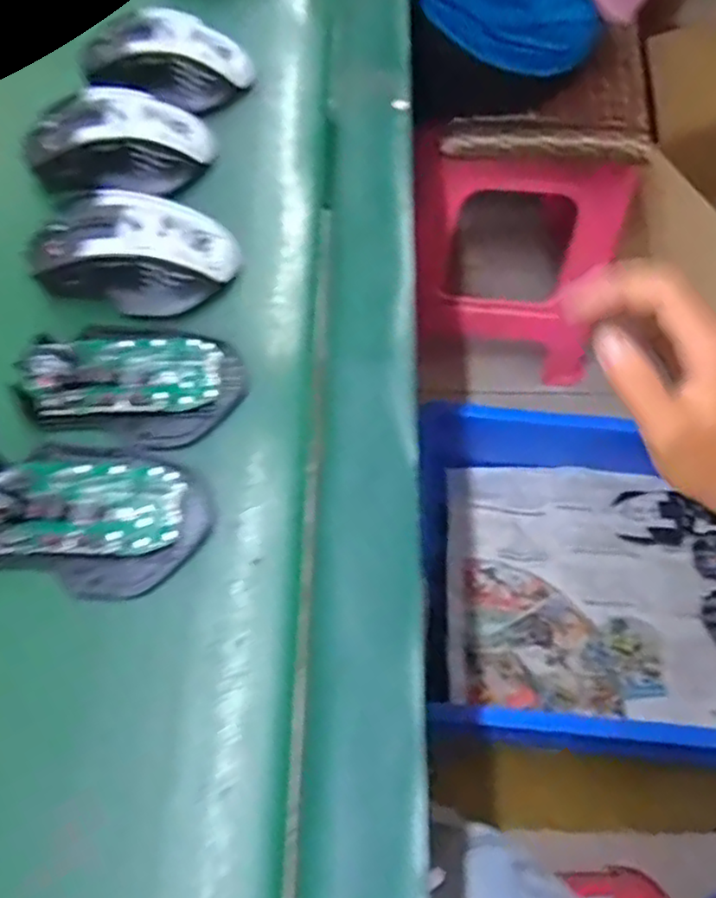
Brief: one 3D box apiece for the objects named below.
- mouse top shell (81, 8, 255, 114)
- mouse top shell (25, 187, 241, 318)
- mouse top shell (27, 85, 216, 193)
[{"bbox_3d":[-0.134,-0.270,0.467,0.115,0.033,0.071,-14,63,-7],"label":"mouse top shell"},{"bbox_3d":[-0.130,-0.114,0.387,0.114,0.037,0.063,4,62,2],"label":"mouse top shell"},{"bbox_3d":[-0.155,-0.200,0.435,0.118,0.039,0.055,-8,62,-5],"label":"mouse top shell"}]

